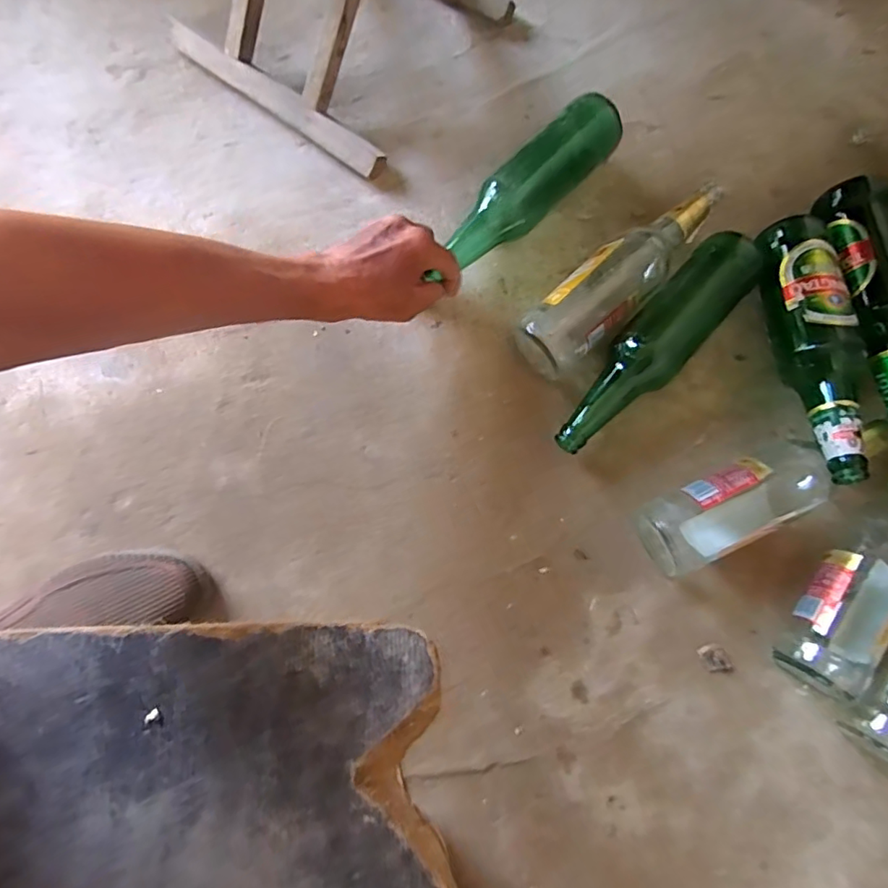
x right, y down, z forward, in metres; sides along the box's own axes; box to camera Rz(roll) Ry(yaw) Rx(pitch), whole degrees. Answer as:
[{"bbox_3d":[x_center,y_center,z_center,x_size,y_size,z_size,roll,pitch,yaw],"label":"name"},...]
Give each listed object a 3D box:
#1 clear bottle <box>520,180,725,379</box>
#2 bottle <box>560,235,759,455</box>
[{"bbox_3d":[0.182,-0.167,0.546,0.264,0.063,0.066,-42,82,-8],"label":"clear bottle"},{"bbox_3d":[0.206,-0.090,0.530,0.070,0.060,0.262,42,82,8],"label":"bottle"}]

